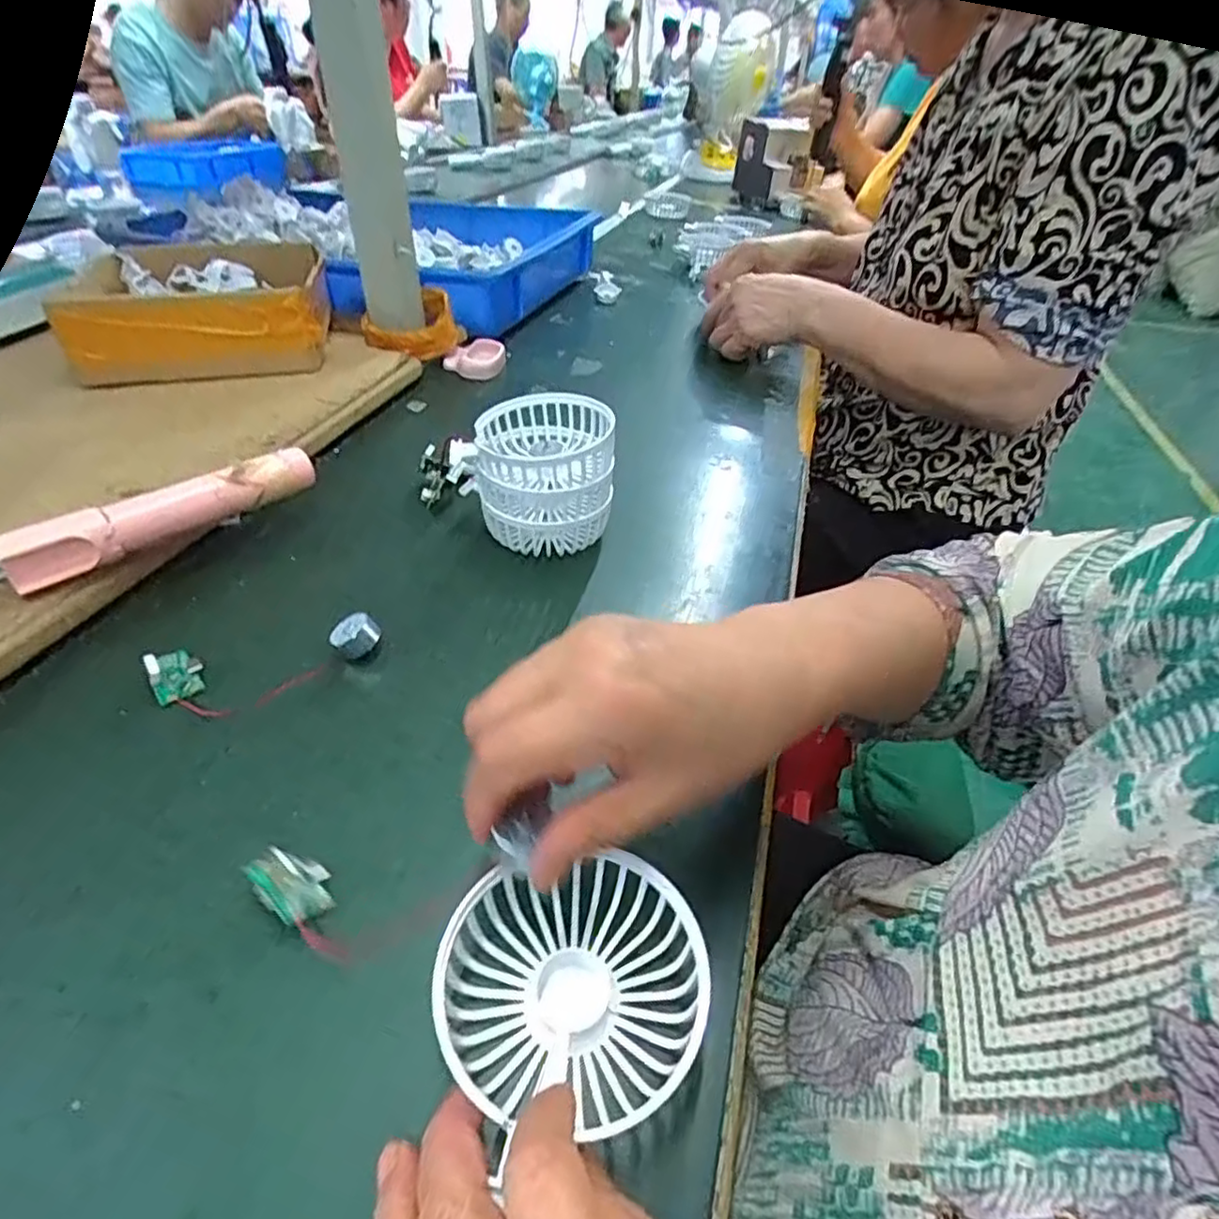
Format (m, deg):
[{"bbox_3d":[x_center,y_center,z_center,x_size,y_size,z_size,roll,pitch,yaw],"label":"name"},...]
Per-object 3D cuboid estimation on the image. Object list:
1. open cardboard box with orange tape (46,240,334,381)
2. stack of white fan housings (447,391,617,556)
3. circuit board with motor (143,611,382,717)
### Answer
[{"bbox_3d":[-0.380,-0.282,0.611,0.210,0.062,0.192,-9,42,-13],"label":"open cardboard box with orange tape"},{"bbox_3d":[-0.051,-0.092,0.449,0.104,0.087,0.084,7,41,4],"label":"stack of white fan housings"},{"bbox_3d":[-0.178,0.028,0.341,0.108,0.019,0.046,-7,41,-12],"label":"circuit board with motor"}]

